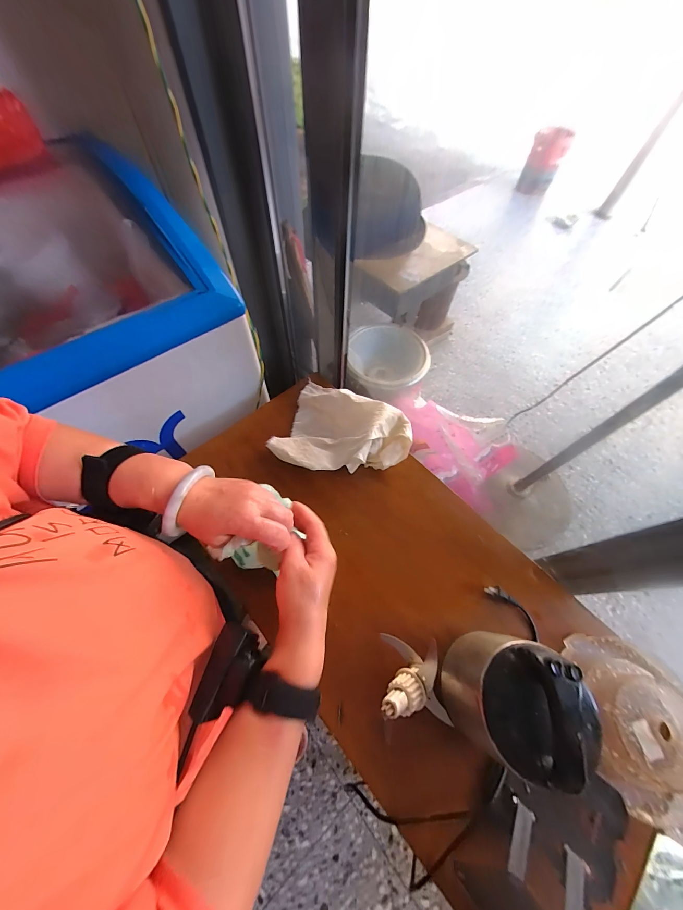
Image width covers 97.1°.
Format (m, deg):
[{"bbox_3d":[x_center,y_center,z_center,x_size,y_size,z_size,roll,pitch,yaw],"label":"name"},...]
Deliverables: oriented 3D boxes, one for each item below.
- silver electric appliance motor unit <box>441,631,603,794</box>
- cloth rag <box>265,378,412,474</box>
[{"bbox_3d":[0.202,0.299,0.366,0.111,0.171,0.112,1,62,-2],"label":"silver electric appliance motor unit"},{"bbox_3d":[0.009,-0.060,0.644,0.275,0.082,0.222,18,63,8],"label":"cloth rag"}]

